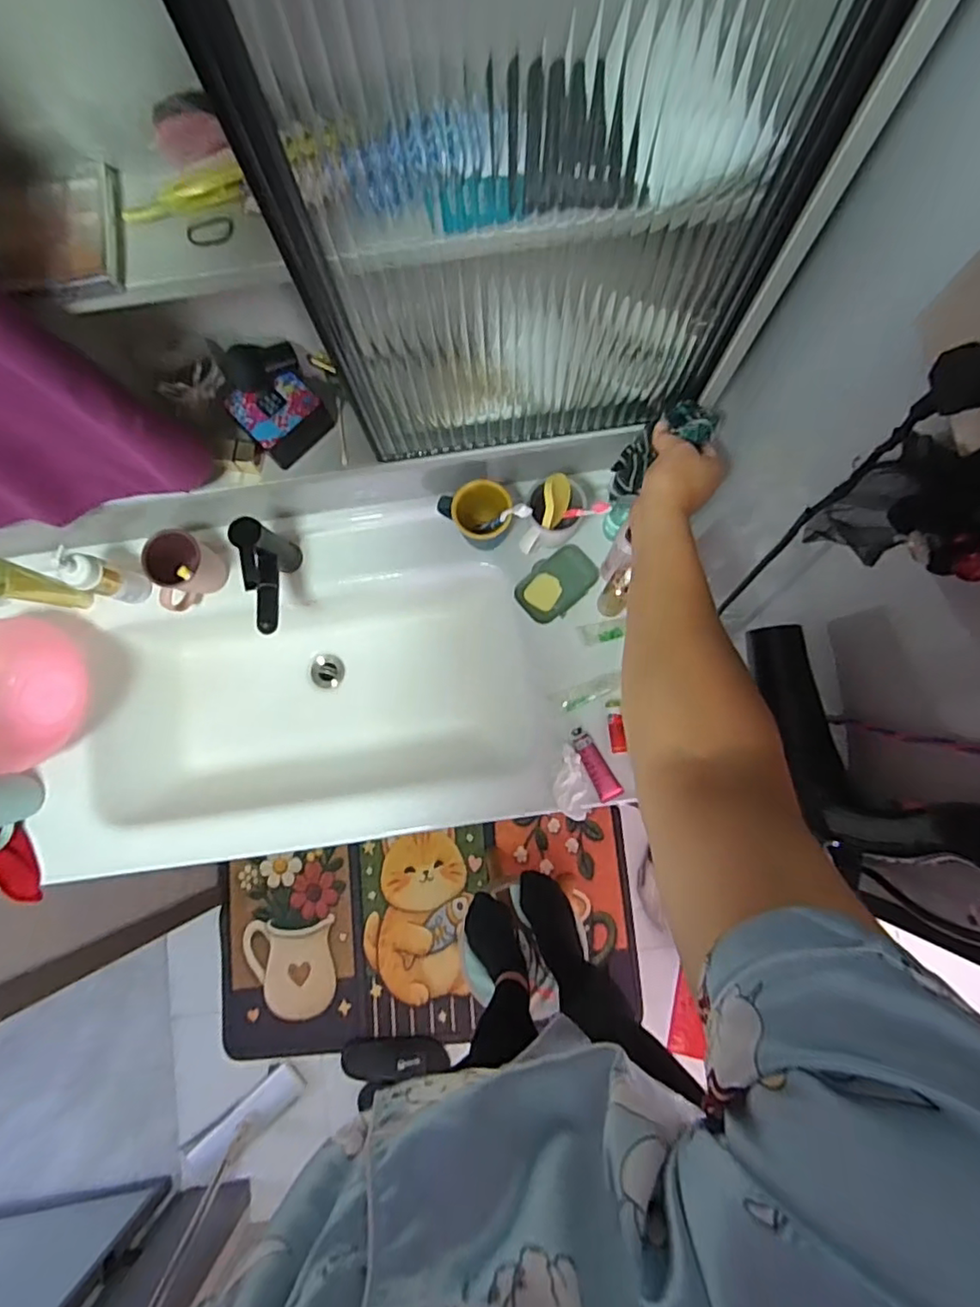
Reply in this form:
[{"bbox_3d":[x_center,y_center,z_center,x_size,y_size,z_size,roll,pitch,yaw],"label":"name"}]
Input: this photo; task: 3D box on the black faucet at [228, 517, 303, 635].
[{"bbox_3d":[-0.312,-0.102,0.854,0.040,0.160,0.162,-6,80,1],"label":"black faucet"}]

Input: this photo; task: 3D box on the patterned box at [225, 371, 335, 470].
[{"bbox_3d":[-0.193,-0.224,0.560,0.081,0.040,0.065,-45,82,-5],"label":"patterned box"}]

